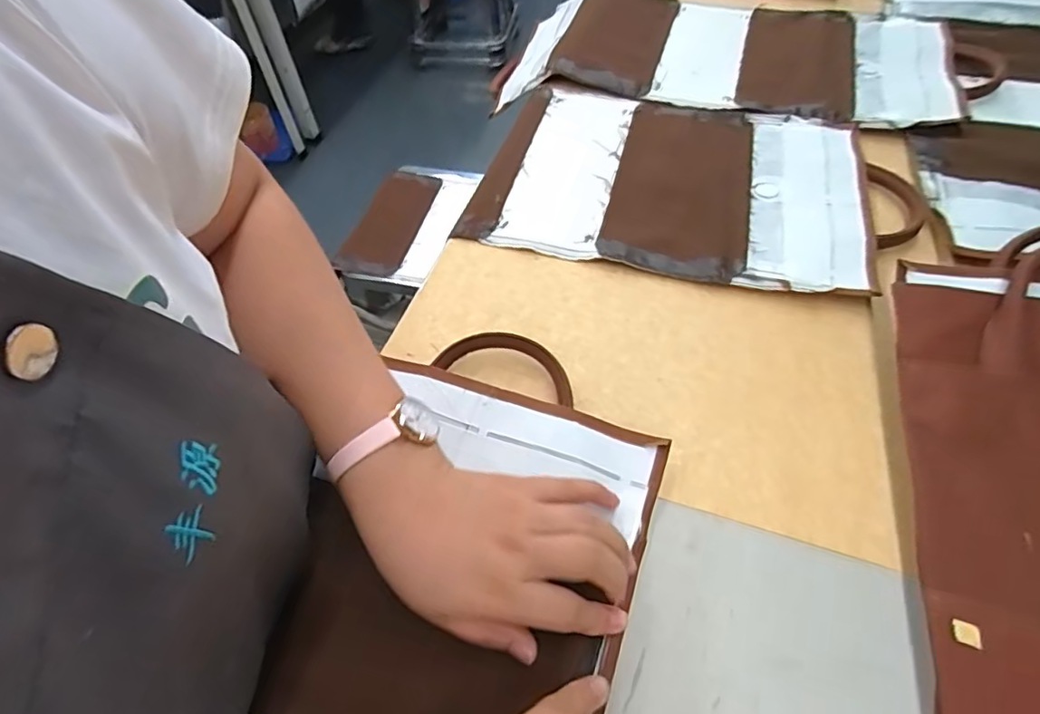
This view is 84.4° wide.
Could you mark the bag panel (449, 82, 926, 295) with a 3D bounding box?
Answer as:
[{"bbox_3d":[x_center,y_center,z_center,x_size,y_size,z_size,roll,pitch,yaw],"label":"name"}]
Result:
[{"bbox_3d":[0.154,-0.167,0.531,0.362,0.012,0.246,13,56,11],"label":"bag panel"}]

